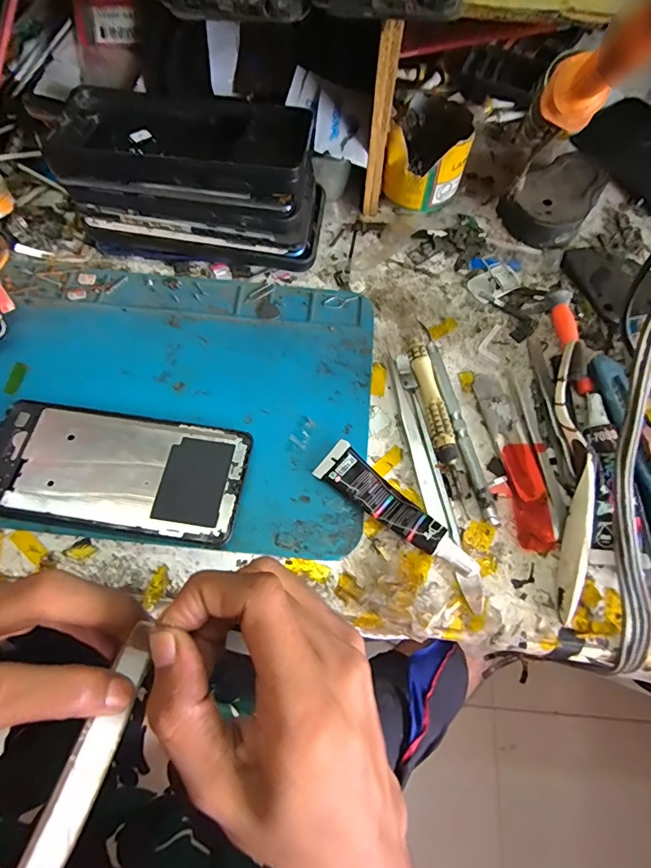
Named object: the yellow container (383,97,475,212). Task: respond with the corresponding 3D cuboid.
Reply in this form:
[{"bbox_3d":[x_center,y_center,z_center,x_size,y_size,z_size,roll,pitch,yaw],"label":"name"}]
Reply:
[{"bbox_3d":[0.082,-0.222,0.352,0.059,0.056,0.070,14,69,4],"label":"yellow container"}]

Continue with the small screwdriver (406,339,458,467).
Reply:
[{"bbox_3d":[0.071,-0.021,0.295,0.013,0.012,0.087,-9,69,-5],"label":"small screwdriver"}]

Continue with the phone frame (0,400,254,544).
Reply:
[{"bbox_3d":[-0.129,0.023,0.274,0.159,0.008,0.073,8,68,2],"label":"phone frame"}]

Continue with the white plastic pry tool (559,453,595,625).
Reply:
[{"bbox_3d":[0.147,0.060,0.257,0.006,0.014,0.093,26,73,-35],"label":"white plastic pry tool"}]

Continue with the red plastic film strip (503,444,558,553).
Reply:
[{"bbox_3d":[0.128,0.039,0.275,0.026,0.004,0.066,2,68,-1],"label":"red plastic film strip"}]

